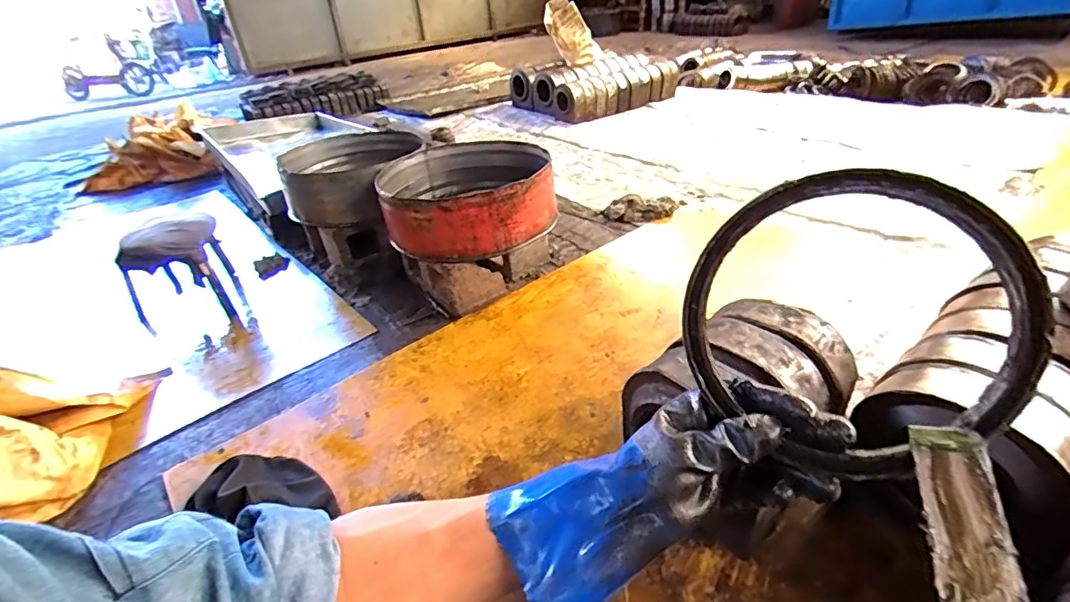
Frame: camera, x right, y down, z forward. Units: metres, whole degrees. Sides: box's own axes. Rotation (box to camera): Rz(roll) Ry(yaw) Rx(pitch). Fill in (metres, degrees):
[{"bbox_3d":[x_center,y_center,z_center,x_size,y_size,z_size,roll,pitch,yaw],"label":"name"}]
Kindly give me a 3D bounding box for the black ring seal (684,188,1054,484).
[{"bbox_3d":[0.201,0.018,0.330,0.186,0.172,0.008,27,16,26],"label":"black ring seal"}]

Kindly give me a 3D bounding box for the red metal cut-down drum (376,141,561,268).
[{"bbox_3d":[-0.225,-0.362,1.750,0.560,0.205,0.678,-6,33,0],"label":"red metal cut-down drum"}]

